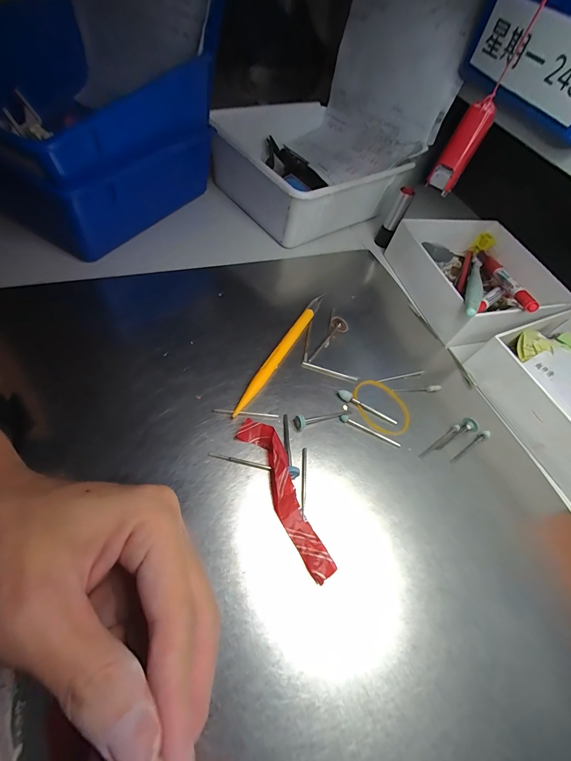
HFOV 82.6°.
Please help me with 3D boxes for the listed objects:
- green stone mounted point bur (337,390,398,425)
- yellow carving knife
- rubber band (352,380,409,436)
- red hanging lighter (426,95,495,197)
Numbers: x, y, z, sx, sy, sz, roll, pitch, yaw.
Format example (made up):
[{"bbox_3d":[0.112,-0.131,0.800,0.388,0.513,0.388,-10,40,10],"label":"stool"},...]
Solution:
[{"bbox_3d":[0.059,0.020,0.235,0.047,0.006,0.005,29,57,0],"label":"green stone mounted point bur"},{"bbox_3d":[-0.001,-0.025,0.247,0.008,0.008,0.134,29,56,7],"label":"yellow carving knife"},{"bbox_3d":[0.071,0.019,0.240,0.037,0.004,0.046,-25,67,-25],"label":"rubber band"},{"bbox_3d":[0.103,-0.138,0.192,0.018,0.046,0.013,-18,56,-45],"label":"red hanging lighter"}]

